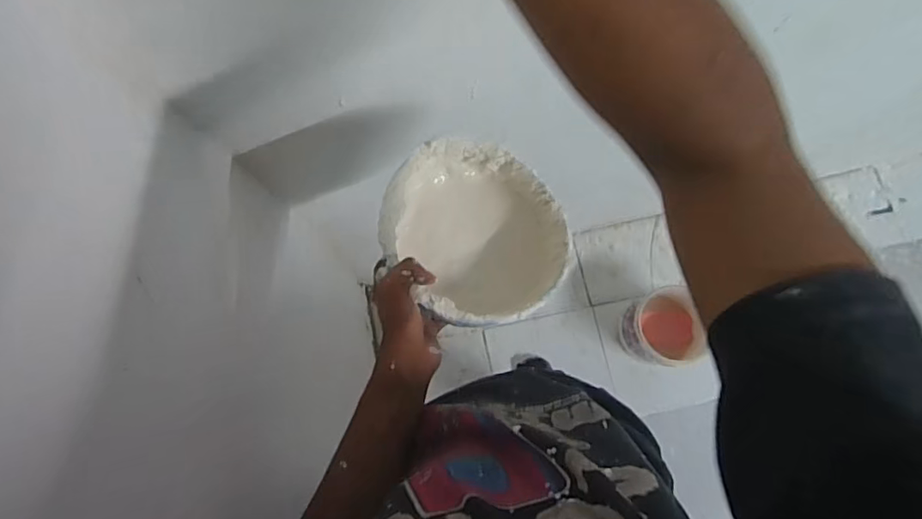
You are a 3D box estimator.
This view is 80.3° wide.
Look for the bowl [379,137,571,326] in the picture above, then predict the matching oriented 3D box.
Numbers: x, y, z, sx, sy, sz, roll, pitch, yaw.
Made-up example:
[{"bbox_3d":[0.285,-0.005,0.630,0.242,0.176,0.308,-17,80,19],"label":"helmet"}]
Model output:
[{"bbox_3d":[0.006,-0.017,0.566,0.184,0.100,0.189,5,67,-11],"label":"bowl"}]

